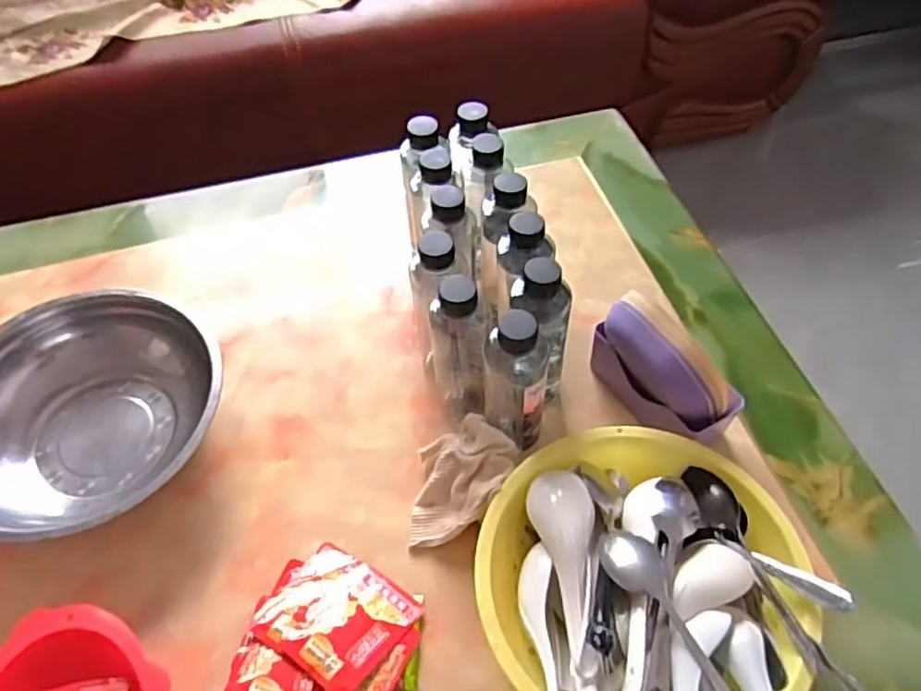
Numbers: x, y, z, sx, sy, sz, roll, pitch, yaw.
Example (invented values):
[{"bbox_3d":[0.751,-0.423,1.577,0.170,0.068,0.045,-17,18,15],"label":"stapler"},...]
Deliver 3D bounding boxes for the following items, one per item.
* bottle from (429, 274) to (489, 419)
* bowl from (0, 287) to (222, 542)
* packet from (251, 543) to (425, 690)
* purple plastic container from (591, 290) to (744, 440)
[{"bbox_3d":[-0.001,-0.001,0.625,0.048,0.176,0.057,-5,54,-1],"label":"bottle"},{"bbox_3d":[-0.353,0.067,0.641,0.242,0.090,0.236,-1,54,2],"label":"bowl"},{"bbox_3d":[-0.100,0.218,0.555,0.106,0.010,0.097,25,41,22],"label":"packet"},{"bbox_3d":[0.185,0.020,0.632,0.057,0.129,0.144,-34,60,-20],"label":"purple plastic container"}]

